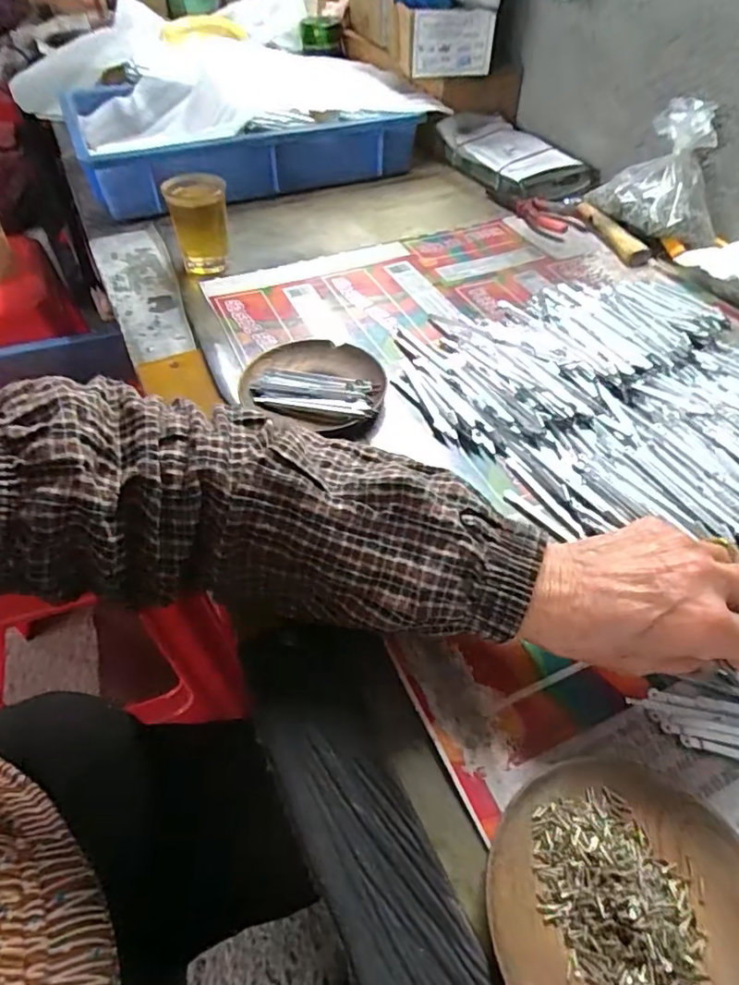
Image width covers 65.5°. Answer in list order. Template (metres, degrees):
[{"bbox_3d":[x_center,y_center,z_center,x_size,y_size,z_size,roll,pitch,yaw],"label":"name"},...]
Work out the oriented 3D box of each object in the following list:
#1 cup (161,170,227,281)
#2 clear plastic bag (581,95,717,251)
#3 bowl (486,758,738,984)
[{"bbox_3d":[-0.177,-0.283,0.604,0.057,0.080,0.059,-12,50,-10],"label":"cup"},{"bbox_3d":[0.310,-0.337,0.611,0.142,0.121,0.063,27,54,22],"label":"clear plastic bag"},{"bbox_3d":[0.110,0.168,0.238,0.112,0.017,0.103,0,49,0],"label":"bowl"}]

